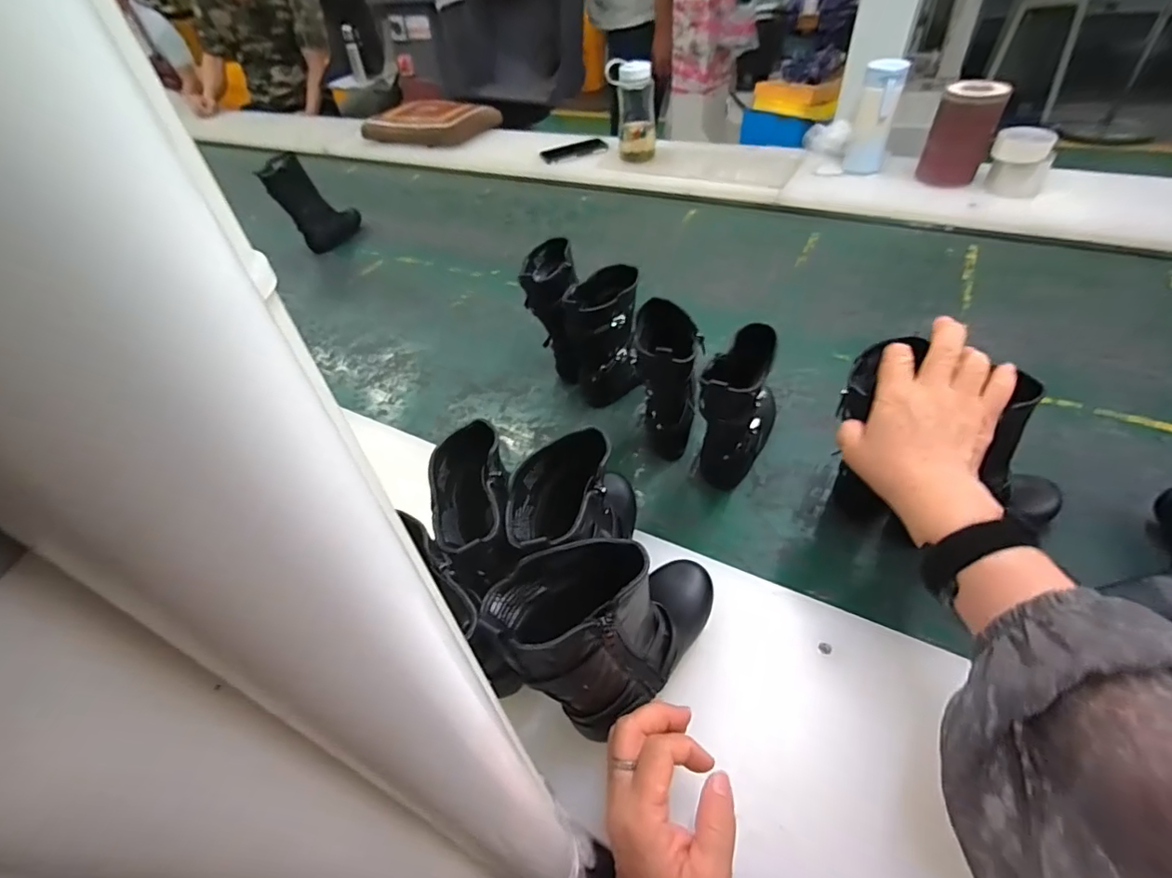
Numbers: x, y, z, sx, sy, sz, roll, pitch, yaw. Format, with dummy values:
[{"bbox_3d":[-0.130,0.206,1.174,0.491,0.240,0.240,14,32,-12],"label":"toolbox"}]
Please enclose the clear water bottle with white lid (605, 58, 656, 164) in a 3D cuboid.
[{"bbox_3d":[0.105,-0.734,1.187,0.106,0.206,0.098,-1,46,6],"label":"clear water bottle with white lid"}]

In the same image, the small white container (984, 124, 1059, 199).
[{"bbox_3d":[0.790,-0.510,0.949,0.098,0.088,0.113,22,52,26],"label":"small white container"}]

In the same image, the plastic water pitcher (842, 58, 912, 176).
[{"bbox_3d":[0.565,-0.615,1.025,0.073,0.197,0.071,10,48,16],"label":"plastic water pitcher"}]

